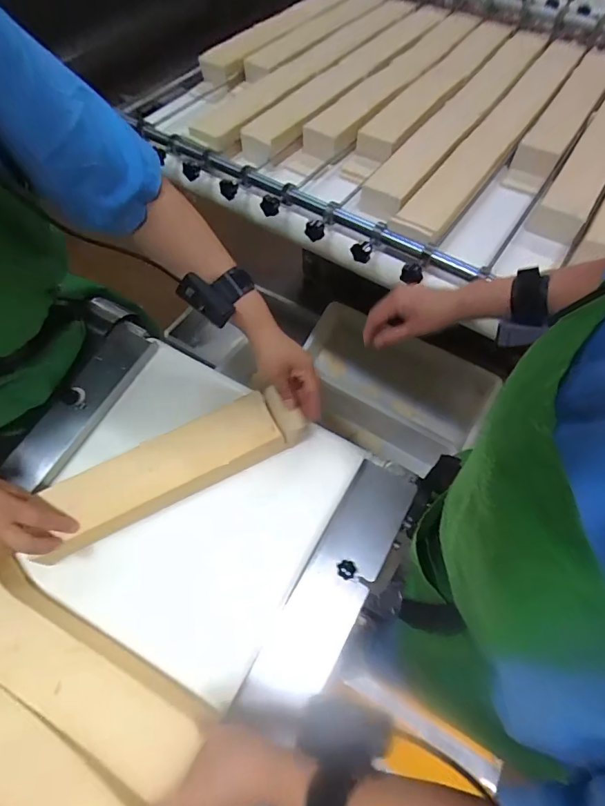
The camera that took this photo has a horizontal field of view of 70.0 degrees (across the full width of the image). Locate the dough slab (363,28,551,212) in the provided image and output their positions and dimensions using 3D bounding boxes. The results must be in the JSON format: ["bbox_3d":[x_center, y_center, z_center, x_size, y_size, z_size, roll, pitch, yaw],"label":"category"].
[{"bbox_3d":[0.363,-0.645,0.947,0.093,0.041,0.816,31,65,17],"label":"dough slab"}]

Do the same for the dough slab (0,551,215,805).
[{"bbox_3d":[-0.273,0.290,0.483,0.354,0.033,0.095,24,63,15],"label":"dough slab"}]

